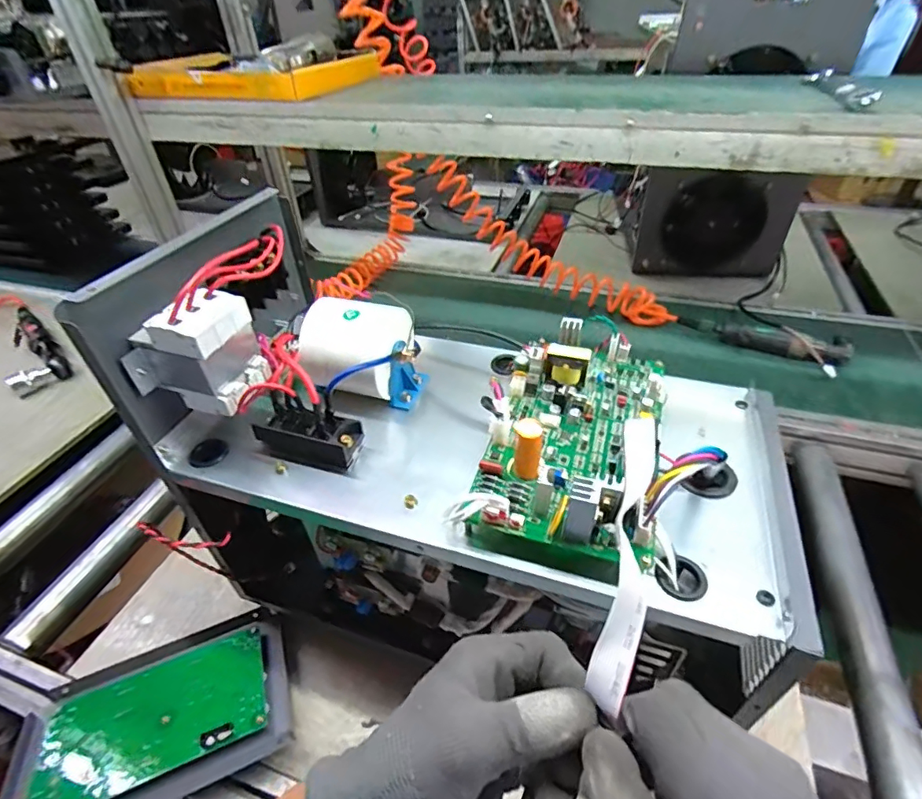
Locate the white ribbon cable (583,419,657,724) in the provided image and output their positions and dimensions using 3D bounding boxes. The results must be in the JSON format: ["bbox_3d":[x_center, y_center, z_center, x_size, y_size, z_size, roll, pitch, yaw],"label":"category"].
[{"bbox_3d":[0.090,0.072,0.262,0.020,0.024,0.163,11,51,16],"label":"white ribbon cable"}]

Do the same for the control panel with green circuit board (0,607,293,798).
[{"bbox_3d":[-0.281,0.292,0.454,0.230,0.033,0.150,-18,43,-16],"label":"control panel with green circuit board"}]

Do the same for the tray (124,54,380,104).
[{"bbox_3d":[-0.338,-0.517,0.789,0.307,0.041,0.236,16,45,21],"label":"tray"}]

